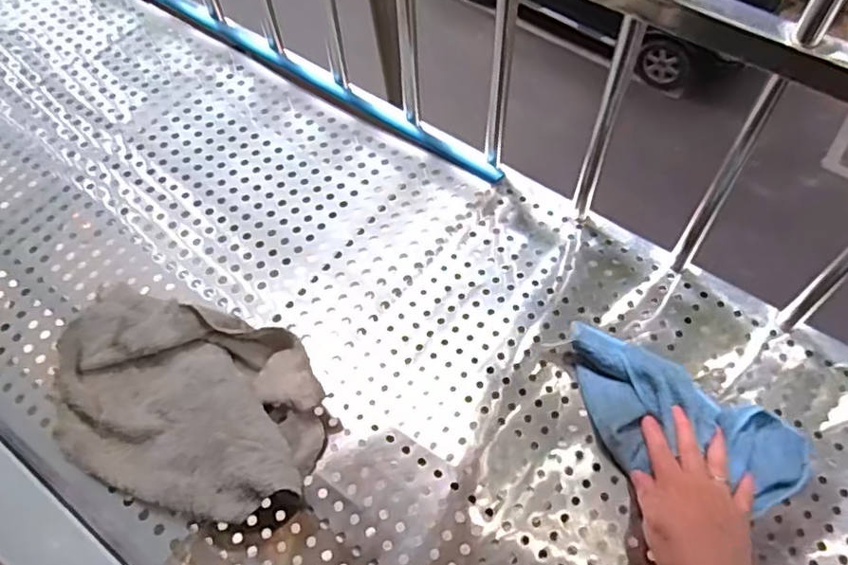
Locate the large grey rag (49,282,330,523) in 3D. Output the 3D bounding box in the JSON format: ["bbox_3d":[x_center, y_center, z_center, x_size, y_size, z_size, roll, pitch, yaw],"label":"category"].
[{"bbox_3d":[-0.229,0.100,0.581,0.283,0.055,0.171,16,61,11],"label":"large grey rag"}]

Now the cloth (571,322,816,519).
[{"bbox_3d":[0.227,0.125,0.569,0.222,0.034,0.102,24,63,8],"label":"cloth"}]

